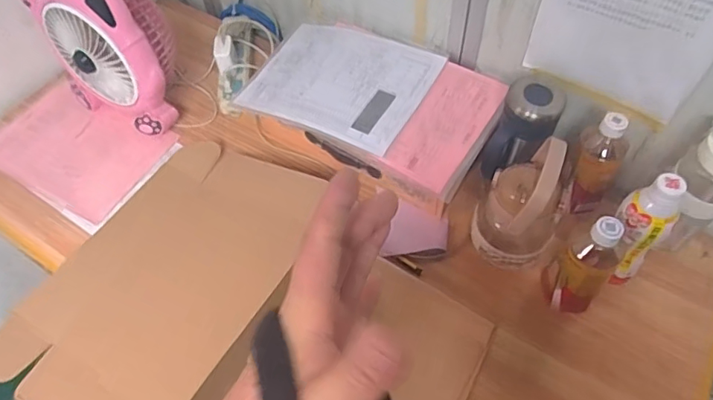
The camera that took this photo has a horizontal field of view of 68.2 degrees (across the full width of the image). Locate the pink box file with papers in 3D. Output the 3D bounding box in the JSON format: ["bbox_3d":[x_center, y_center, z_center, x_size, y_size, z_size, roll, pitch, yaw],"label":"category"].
[{"bbox_3d":[0.017,-0.157,0.873,0.410,0.099,0.225,29,63,20],"label":"pink box file with papers"}]

